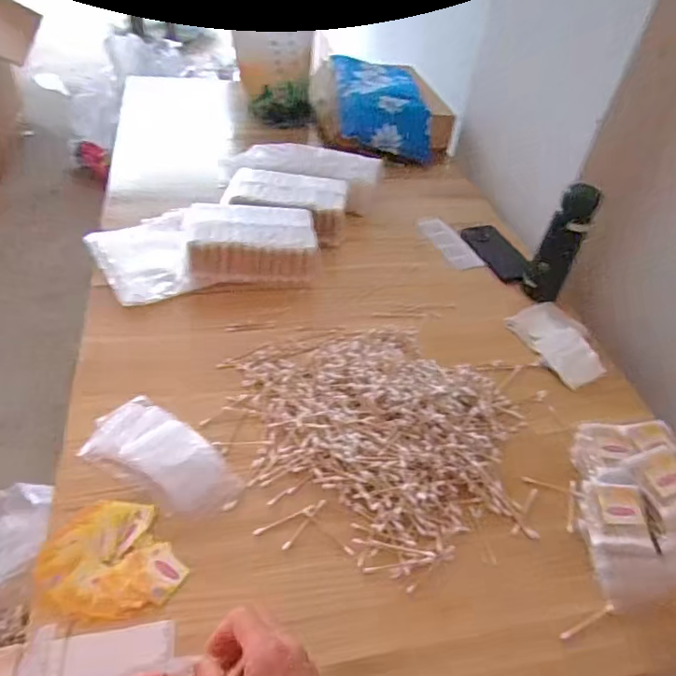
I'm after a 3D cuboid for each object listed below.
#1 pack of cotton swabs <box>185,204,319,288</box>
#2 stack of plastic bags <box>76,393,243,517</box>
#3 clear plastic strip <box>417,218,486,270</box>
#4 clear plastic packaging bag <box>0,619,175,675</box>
[{"bbox_3d":[-0.136,-0.145,0.815,0.204,0.066,0.119,1,44,-7],"label":"pack of cotton swabs"},{"bbox_3d":[-0.195,0.131,0.585,0.184,0.014,0.089,31,48,21],"label":"stack of plastic bags"},{"bbox_3d":[0.192,-0.178,0.958,0.064,0.013,0.192,-7,39,-16],"label":"clear plastic strip"},{"bbox_3d":[-0.229,0.278,0.442,0.170,0.007,0.064,-3,45,-12],"label":"clear plastic packaging bag"}]

